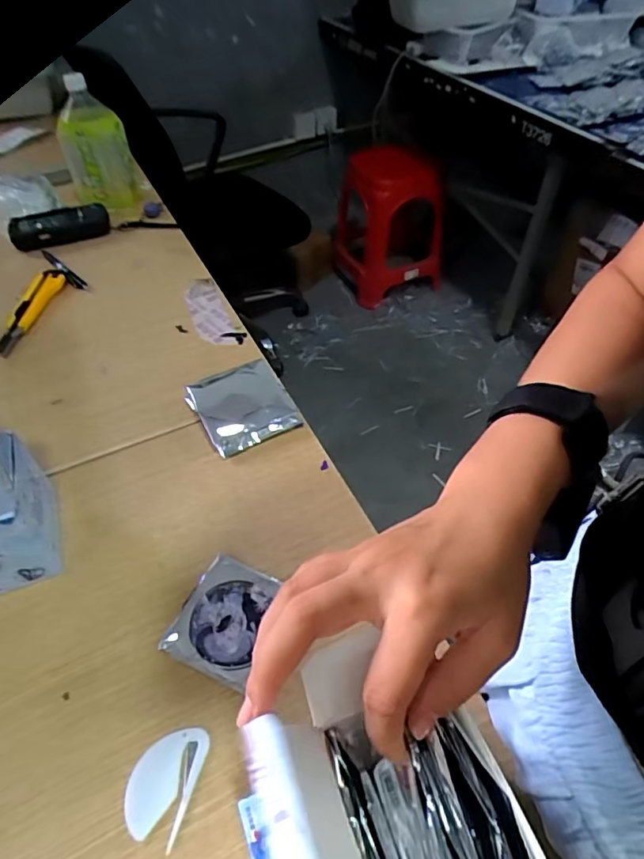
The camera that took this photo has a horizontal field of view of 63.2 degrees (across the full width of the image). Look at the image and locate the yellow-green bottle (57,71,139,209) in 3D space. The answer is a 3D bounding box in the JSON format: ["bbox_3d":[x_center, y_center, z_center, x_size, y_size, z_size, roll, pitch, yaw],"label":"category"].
[{"bbox_3d":[-0.387,-0.485,0.892,0.088,0.172,0.076,19,54,18],"label":"yellow-green bottle"}]

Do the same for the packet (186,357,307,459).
[{"bbox_3d":[-0.085,-0.027,0.590,0.103,0.036,0.100,-26,54,-18],"label":"packet"}]

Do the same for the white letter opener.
[{"bbox_3d":[-0.114,0.252,0.378,0.047,0.004,0.070,11,52,12],"label":"white letter opener"}]

